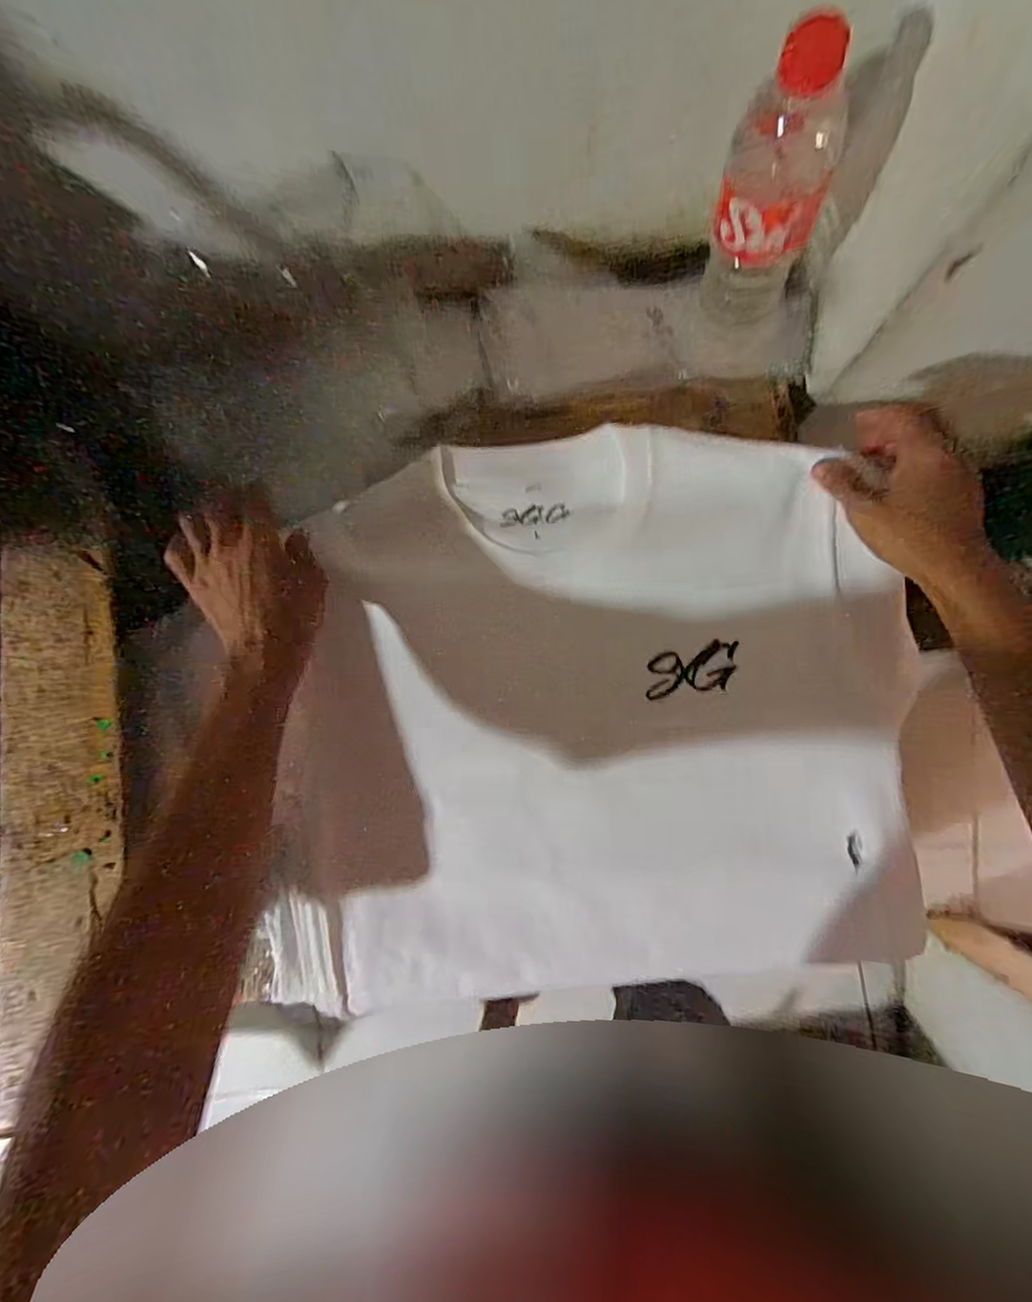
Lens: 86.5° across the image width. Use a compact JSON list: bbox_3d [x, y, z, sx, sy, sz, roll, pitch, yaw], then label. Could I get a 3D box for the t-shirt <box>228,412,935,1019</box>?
[{"bbox_3d":[0.032,0.053,0.448,0.506,0.030,0.429,-9,89,5],"label":"t-shirt"}]

